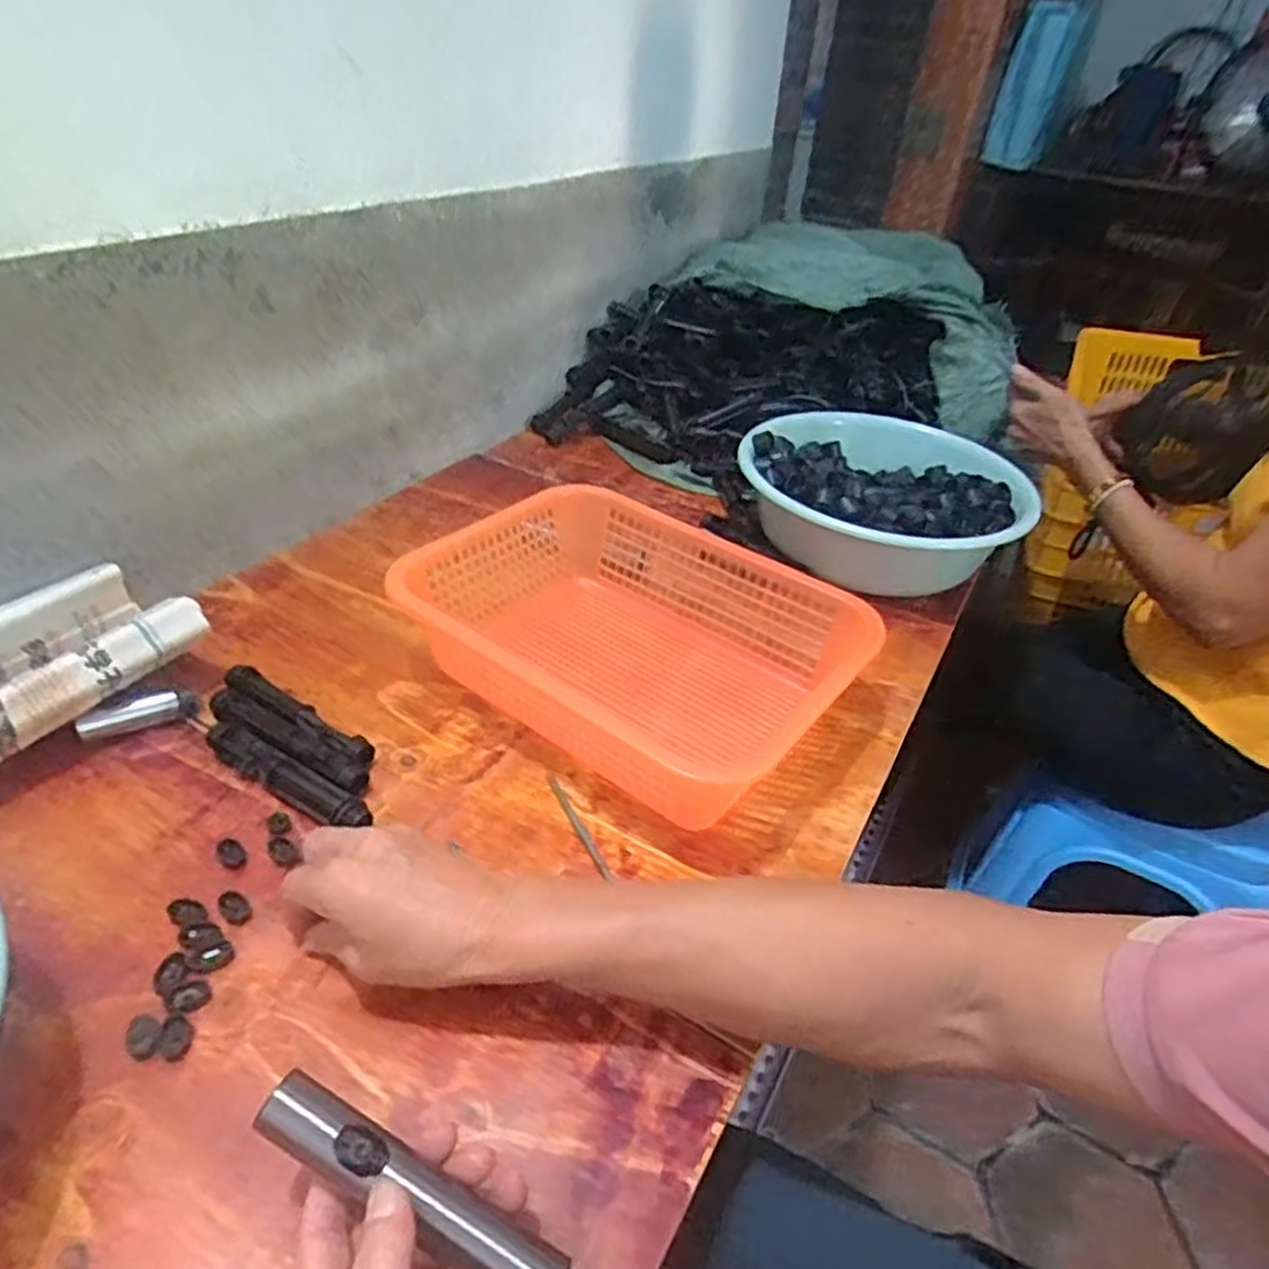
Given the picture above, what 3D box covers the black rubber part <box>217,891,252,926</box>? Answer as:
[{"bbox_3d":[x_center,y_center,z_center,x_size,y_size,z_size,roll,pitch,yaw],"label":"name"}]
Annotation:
[{"bbox_3d":[-0.239,0.163,0.471,0.015,0.007,0.023,-27,48,-36],"label":"black rubber part"}]

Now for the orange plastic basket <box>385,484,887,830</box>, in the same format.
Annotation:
[{"bbox_3d":[-0.005,0.006,0.638,0.326,0.097,0.240,28,42,26],"label":"orange plastic basket"}]

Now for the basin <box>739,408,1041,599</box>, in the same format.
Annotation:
[{"bbox_3d":[0.259,-0.140,0.840,0.276,0.087,0.281,4,37,-3],"label":"basin"}]

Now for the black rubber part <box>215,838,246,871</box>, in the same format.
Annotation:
[{"bbox_3d":[-0.256,0.138,0.499,0.015,0.005,0.025,-23,46,-33],"label":"black rubber part"}]

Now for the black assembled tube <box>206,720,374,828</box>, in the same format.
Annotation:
[{"bbox_3d":[-0.239,0.099,0.544,0.151,0.020,0.023,23,40,20],"label":"black assembled tube"}]

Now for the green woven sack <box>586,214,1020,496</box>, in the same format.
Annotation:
[{"bbox_3d":[0.257,-0.403,1.123,0.521,0.219,0.630,31,43,28],"label":"green woven sack"}]

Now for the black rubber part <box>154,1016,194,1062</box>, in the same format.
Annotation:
[{"bbox_3d":[-0.239,0.209,0.408,0.017,0.004,0.023,-15,42,-26],"label":"black rubber part"}]

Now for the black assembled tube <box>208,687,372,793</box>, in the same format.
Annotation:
[{"bbox_3d":[-0.256,0.079,0.574,0.152,0.019,0.026,25,41,23],"label":"black assembled tube"}]

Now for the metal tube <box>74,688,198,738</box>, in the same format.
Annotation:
[{"bbox_3d":[-0.367,0.058,0.584,0.074,0.025,0.024,-13,41,-24],"label":"metal tube"}]

